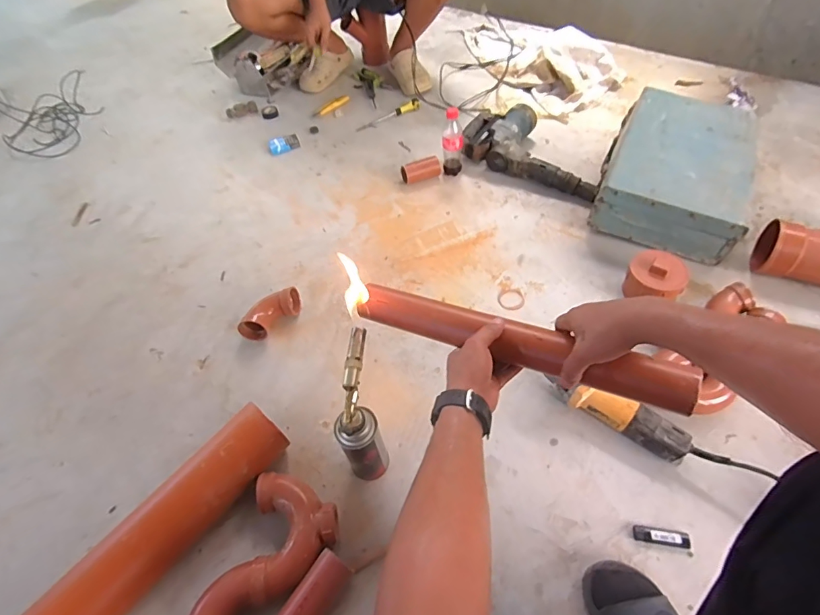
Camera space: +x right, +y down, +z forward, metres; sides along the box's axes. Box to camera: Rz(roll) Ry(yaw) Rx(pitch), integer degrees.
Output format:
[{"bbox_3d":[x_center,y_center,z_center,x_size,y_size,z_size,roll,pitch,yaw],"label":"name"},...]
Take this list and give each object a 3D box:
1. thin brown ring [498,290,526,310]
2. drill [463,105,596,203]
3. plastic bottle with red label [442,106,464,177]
[{"bbox_3d":[0.231,-0.017,0.990,0.061,0.010,0.053,-14,54,-10],"label":"thin brown ring"},{"bbox_3d":[0.362,-0.460,1.257,0.418,0.094,0.221,26,59,23],"label":"drill"},{"bbox_3d":[0.120,-0.462,1.216,0.056,0.176,0.053,4,53,8],"label":"plastic bottle with red label"}]

